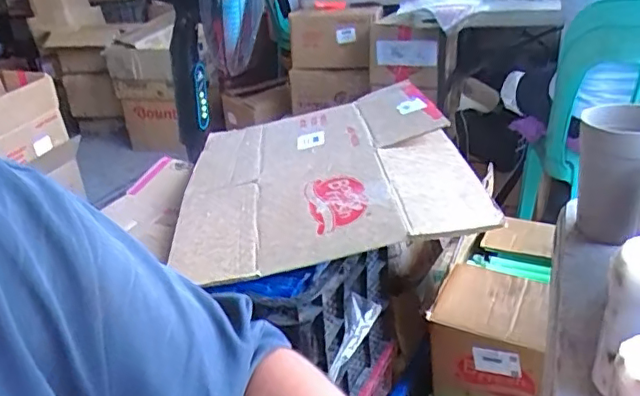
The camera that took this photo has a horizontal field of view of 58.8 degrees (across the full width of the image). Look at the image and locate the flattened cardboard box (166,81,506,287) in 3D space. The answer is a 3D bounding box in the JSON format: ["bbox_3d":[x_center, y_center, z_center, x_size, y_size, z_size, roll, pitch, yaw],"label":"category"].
[{"bbox_3d":[-0.004,-0.064,1.002,0.462,0.078,0.582,-6,26,0],"label":"flattened cardboard box"}]

